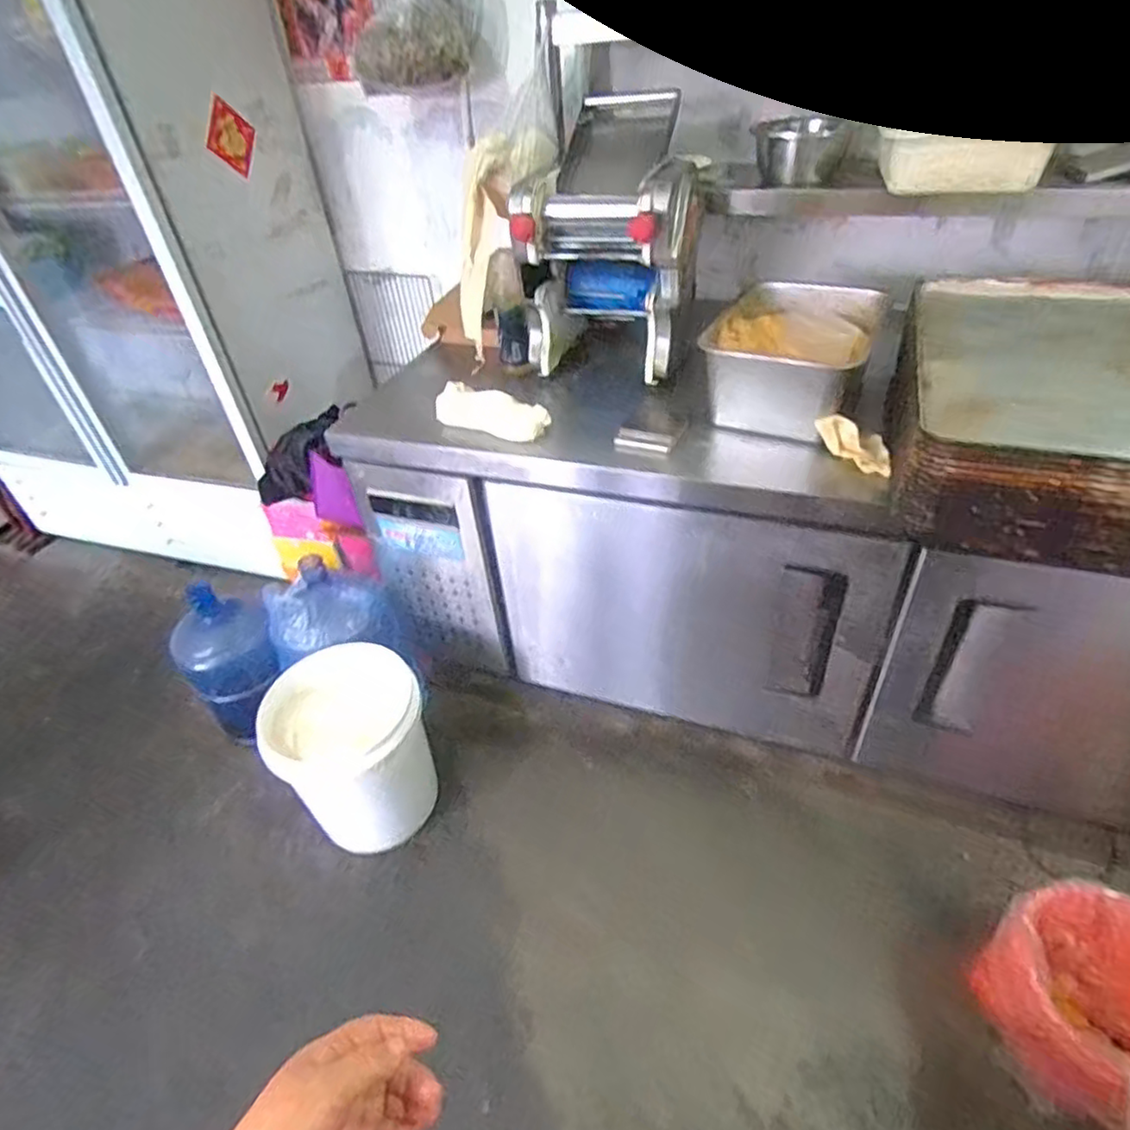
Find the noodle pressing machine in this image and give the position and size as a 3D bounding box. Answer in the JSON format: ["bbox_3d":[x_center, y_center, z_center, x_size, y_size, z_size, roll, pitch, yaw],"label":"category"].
[{"bbox_3d":[0.063,-0.631,1.318,0.395,0.396,0.379,5,39,15],"label":"noodle pressing machine"}]

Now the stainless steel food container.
[{"bbox_3d":[0.400,-0.369,1.189,0.244,0.163,0.310,16,43,27],"label":"stainless steel food container"}]

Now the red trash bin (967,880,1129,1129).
[{"bbox_3d":[0.806,0.679,1.026,0.285,0.267,0.279,23,47,33],"label":"red trash bin"}]

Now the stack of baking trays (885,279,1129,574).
[{"bbox_3d":[0.716,-0.234,0.983,0.395,0.187,0.578,9,41,20],"label":"stack of baking trays"}]

